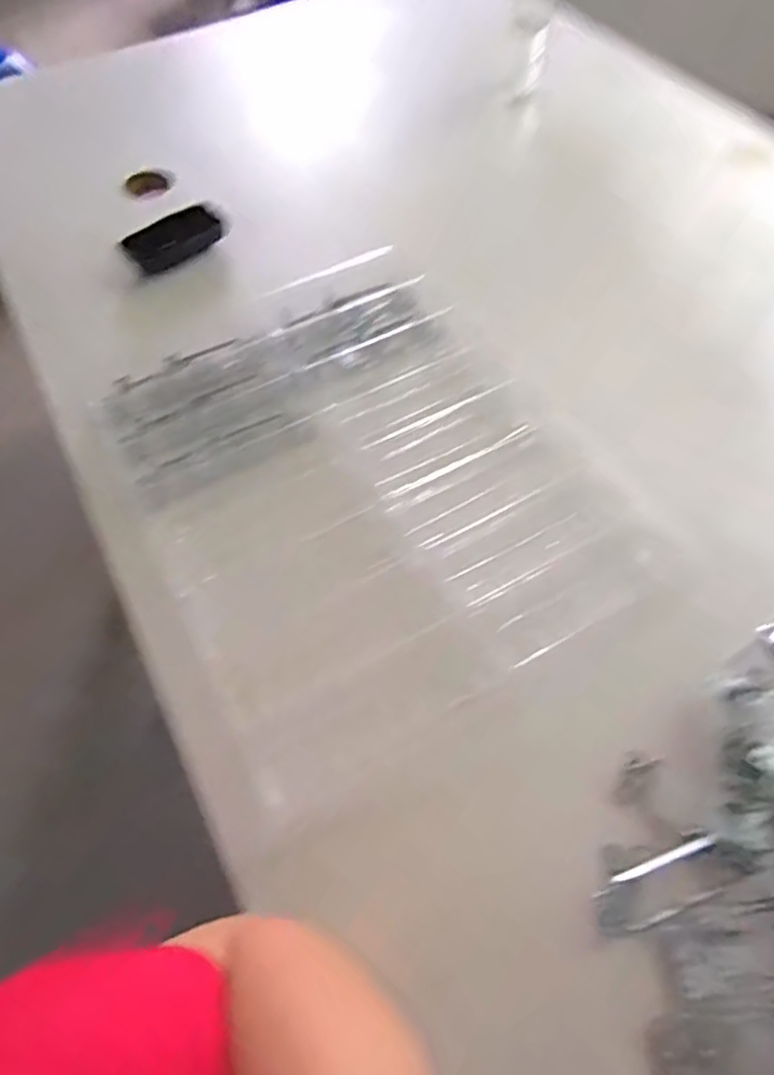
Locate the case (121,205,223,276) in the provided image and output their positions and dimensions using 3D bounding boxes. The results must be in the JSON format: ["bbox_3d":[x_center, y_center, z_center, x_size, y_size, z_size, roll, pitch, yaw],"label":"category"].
[{"bbox_3d":[-0.228,-0.320,0.657,0.098,0.028,0.044,-32,64,-15],"label":"case"}]

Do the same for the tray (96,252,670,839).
[{"bbox_3d":[-0.022,-0.052,0.509,0.331,0.034,0.418,-25,63,-12],"label":"tray"}]

